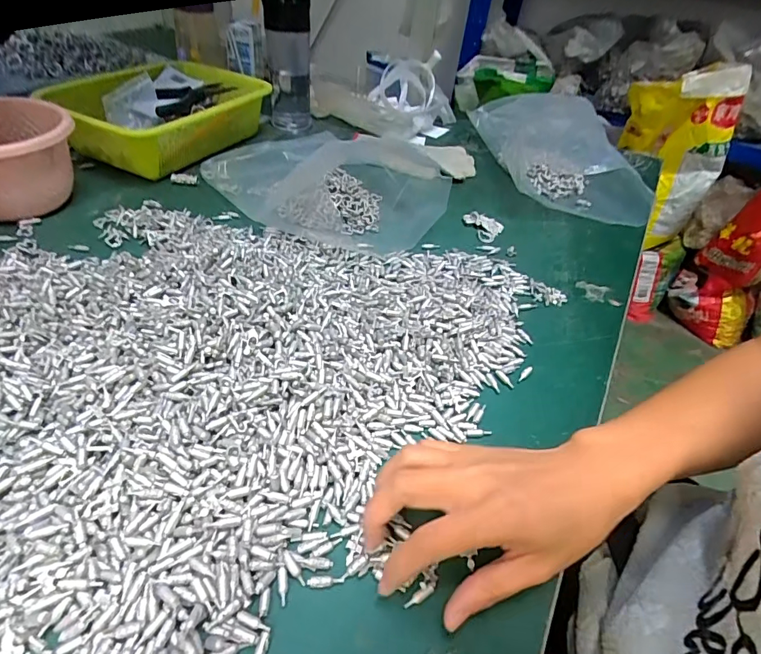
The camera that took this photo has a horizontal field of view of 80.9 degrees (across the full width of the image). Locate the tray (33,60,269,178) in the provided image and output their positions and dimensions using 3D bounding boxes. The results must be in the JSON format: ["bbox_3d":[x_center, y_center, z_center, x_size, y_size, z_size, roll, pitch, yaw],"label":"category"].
[{"bbox_3d":[-0.308,-0.317,0.652,0.194,0.068,0.302,18,44,12],"label":"tray"}]

